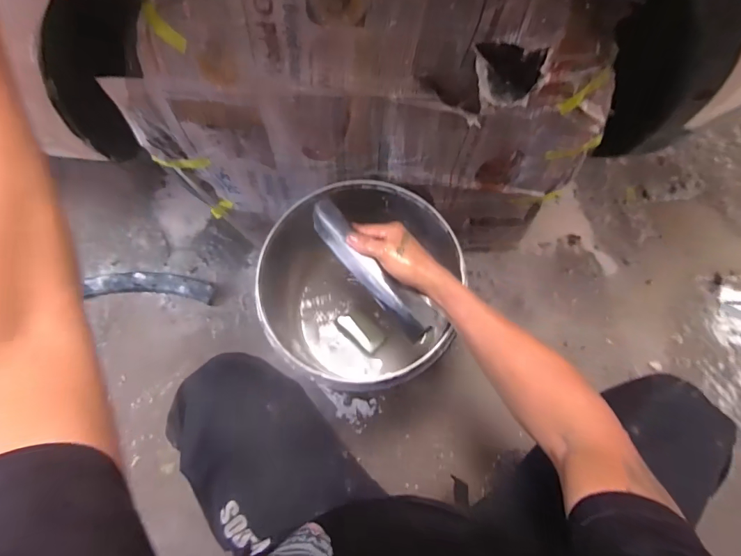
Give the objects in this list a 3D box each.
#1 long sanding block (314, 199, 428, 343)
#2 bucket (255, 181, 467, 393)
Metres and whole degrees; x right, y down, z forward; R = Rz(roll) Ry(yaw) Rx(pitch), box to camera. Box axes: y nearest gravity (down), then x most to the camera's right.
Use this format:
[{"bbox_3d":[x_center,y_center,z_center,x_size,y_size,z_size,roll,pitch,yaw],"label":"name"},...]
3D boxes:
[{"bbox_3d":[-0.001,-0.012,0.577,0.034,0.053,0.230,-31,75,-33],"label":"long sanding block"},{"bbox_3d":[-0.030,0.023,0.743,0.289,0.302,0.281,0,74,1],"label":"bucket"}]

